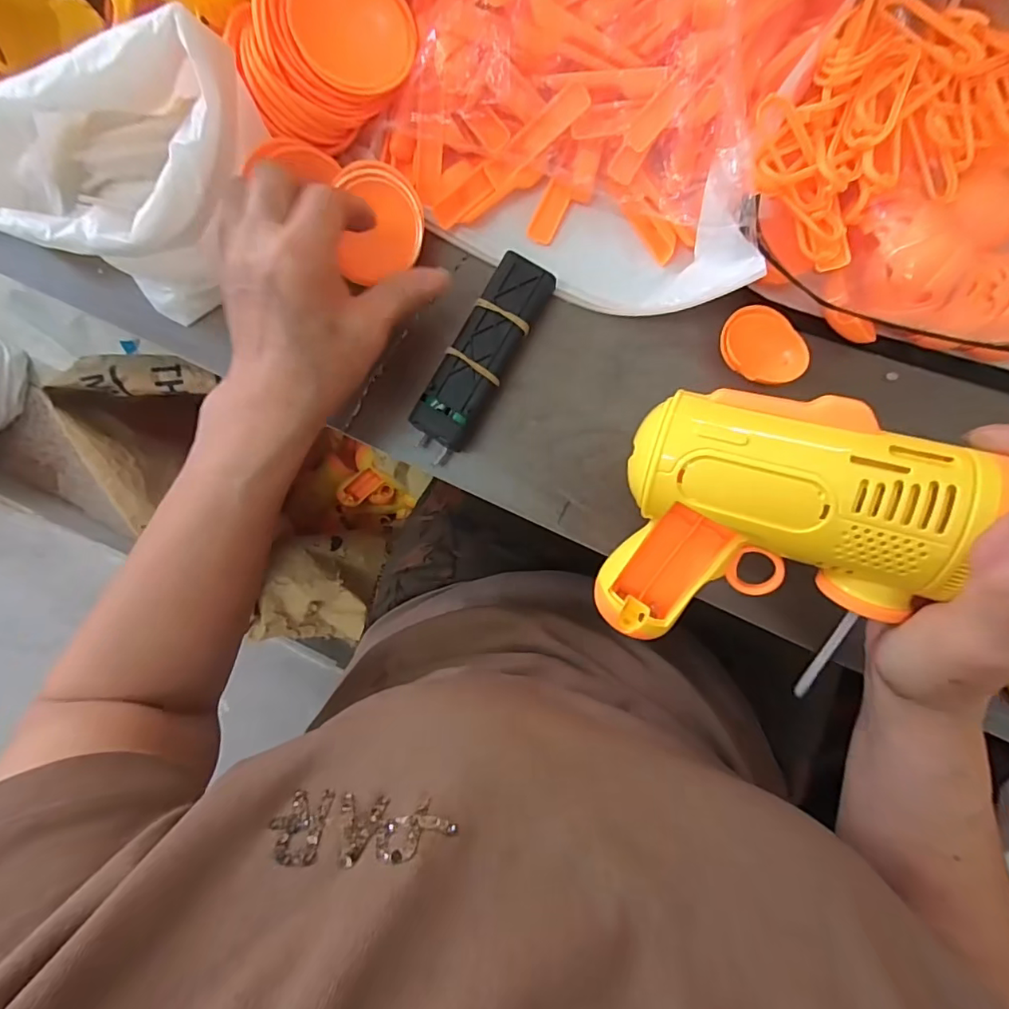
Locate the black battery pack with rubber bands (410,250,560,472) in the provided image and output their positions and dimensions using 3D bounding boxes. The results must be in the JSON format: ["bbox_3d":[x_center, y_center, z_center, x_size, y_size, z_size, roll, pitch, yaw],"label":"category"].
[{"bbox_3d":[-0.013,-0.082,0.291,0.031,0.025,0.116,30,94,4],"label":"black battery pack with rubber bands"}]

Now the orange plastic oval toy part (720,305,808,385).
[{"bbox_3d":[0.137,-0.083,0.274,0.045,0.013,0.035,40,94,3],"label":"orange plastic oval toy part"}]

